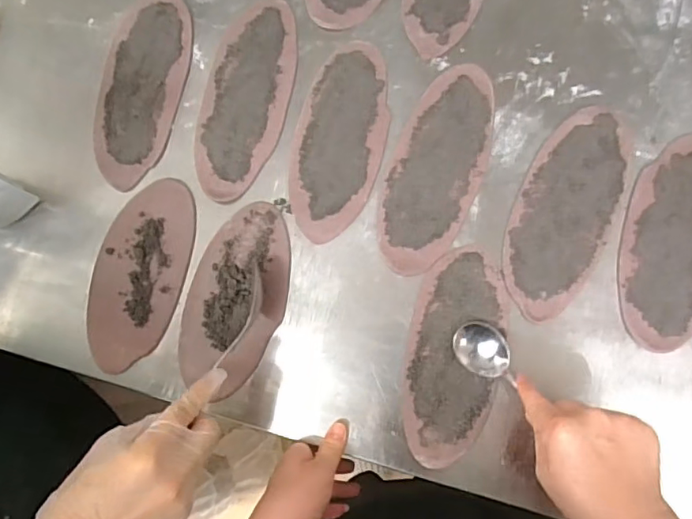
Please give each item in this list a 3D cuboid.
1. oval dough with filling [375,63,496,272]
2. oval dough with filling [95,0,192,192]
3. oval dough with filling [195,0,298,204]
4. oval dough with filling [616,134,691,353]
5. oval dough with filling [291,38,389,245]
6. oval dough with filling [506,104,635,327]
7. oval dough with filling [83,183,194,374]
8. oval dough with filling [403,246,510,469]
[{"bbox_3d":[0.086,-0.087,0.517,0.085,0.005,0.203,17,84,8],"label":"oval dough with filling"},{"bbox_3d":[-0.212,-0.177,0.559,0.085,0.005,0.205,12,83,7],"label":"oval dough with filling"},{"bbox_3d":[-0.101,-0.162,0.547,0.085,0.004,0.208,13,83,7],"label":"oval dough with filling"},{"bbox_3d":[0.297,-0.017,0.485,0.095,0.005,0.191,11,83,7],"label":"oval dough with filling"},{"bbox_3d":[-0.006,-0.117,0.530,0.086,0.004,0.197,12,83,7],"label":"oval dough with filling"},{"bbox_3d":[0.201,-0.046,0.501,0.087,0.004,0.201,20,84,8],"label":"oval dough with filling"},{"bbox_3d":[-0.202,0.013,0.530,0.088,0.006,0.186,13,83,7],"label":"oval dough with filling"},{"bbox_3d":[0.098,0.086,0.492,0.081,0.004,0.191,10,83,7],"label":"oval dough with filling"}]

